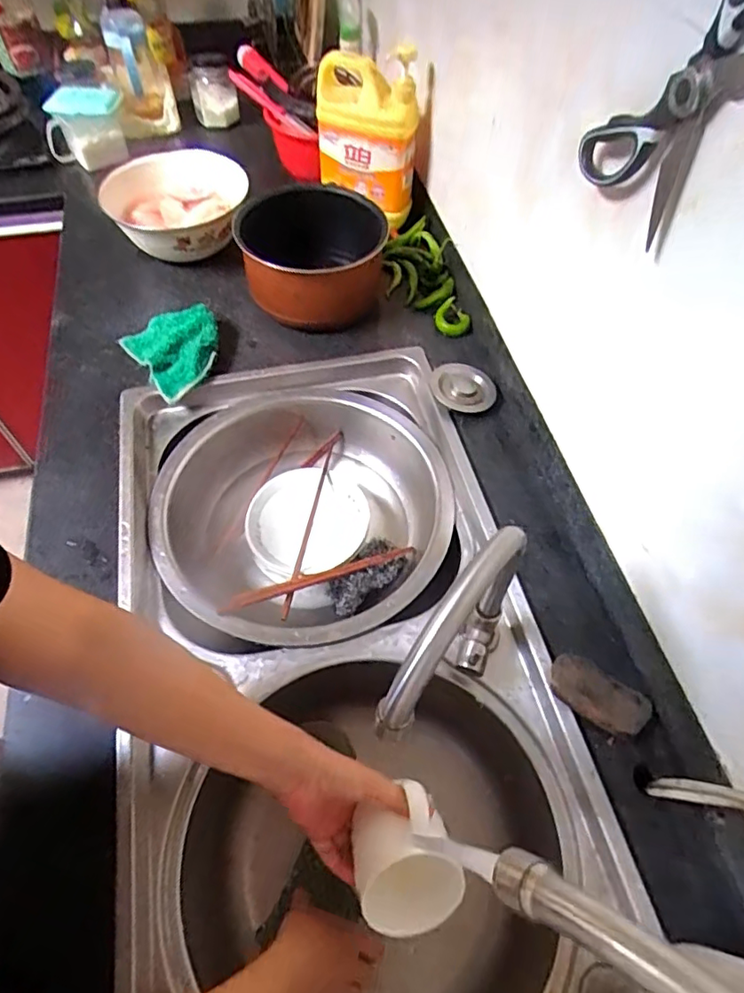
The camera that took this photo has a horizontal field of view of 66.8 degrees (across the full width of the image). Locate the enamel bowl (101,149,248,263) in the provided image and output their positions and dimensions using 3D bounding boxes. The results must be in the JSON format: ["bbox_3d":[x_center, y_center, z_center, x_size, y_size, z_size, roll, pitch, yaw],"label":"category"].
[{"bbox_3d":[-0.299,-0.451,0.872,0.206,0.073,0.208,-28,61,-18],"label":"enamel bowl"}]

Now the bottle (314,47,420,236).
[{"bbox_3d":[0.001,-0.556,0.861,0.155,0.190,0.125,27,60,16],"label":"bottle"}]

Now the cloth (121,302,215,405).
[{"bbox_3d":[-0.257,-0.201,0.746,0.115,0.040,0.133,-32,62,-20],"label":"cloth"}]

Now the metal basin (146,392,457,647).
[{"bbox_3d":[-0.083,0.026,0.701,0.323,0.102,0.342,0,56,-1],"label":"metal basin"}]

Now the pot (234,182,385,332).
[{"bbox_3d":[-0.081,-0.344,0.818,0.204,0.124,0.229,-6,57,-5],"label":"pot"}]

